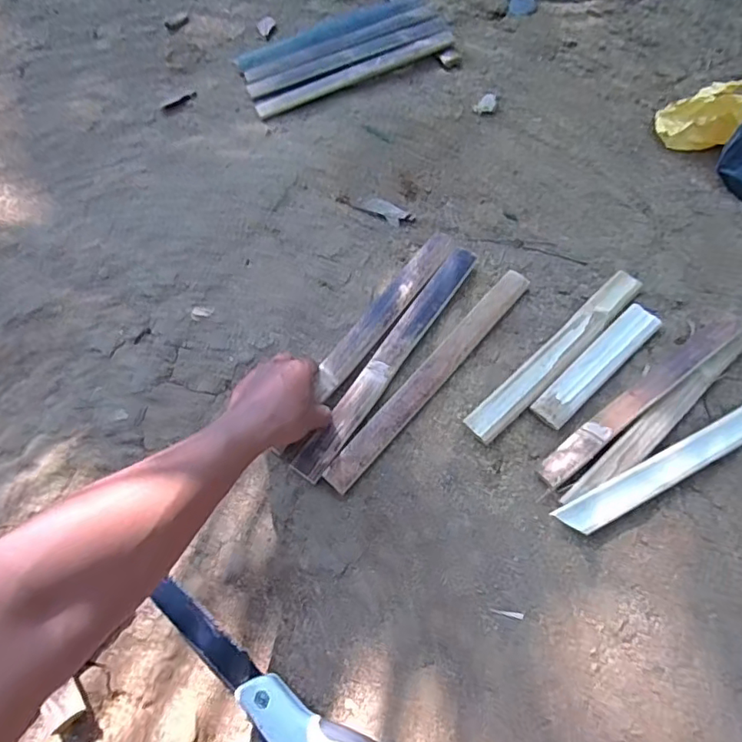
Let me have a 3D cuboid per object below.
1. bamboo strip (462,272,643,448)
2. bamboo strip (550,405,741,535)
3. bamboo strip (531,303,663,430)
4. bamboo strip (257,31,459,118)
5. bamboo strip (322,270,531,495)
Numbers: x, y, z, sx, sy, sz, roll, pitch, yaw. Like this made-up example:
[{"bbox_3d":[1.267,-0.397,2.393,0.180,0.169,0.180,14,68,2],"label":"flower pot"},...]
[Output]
[{"bbox_3d":[0.218,-0.022,0.639,0.282,0.018,0.039,-41,66,-17],"label":"bamboo strip"},{"bbox_3d":[0.379,0.068,0.582,0.409,0.011,0.037,-26,61,-10],"label":"bamboo strip"},{"bbox_3d":[0.261,-0.008,0.626,0.191,0.013,0.040,-41,66,-17],"label":"bamboo strip"},{"bbox_3d":[-0.024,-0.494,0.904,0.347,0.017,0.036,-25,63,-10],"label":"bamboo strip"},{"bbox_3d":[0.074,0.000,0.636,0.034,0.010,0.350,41,70,9],"label":"bamboo strip"}]

